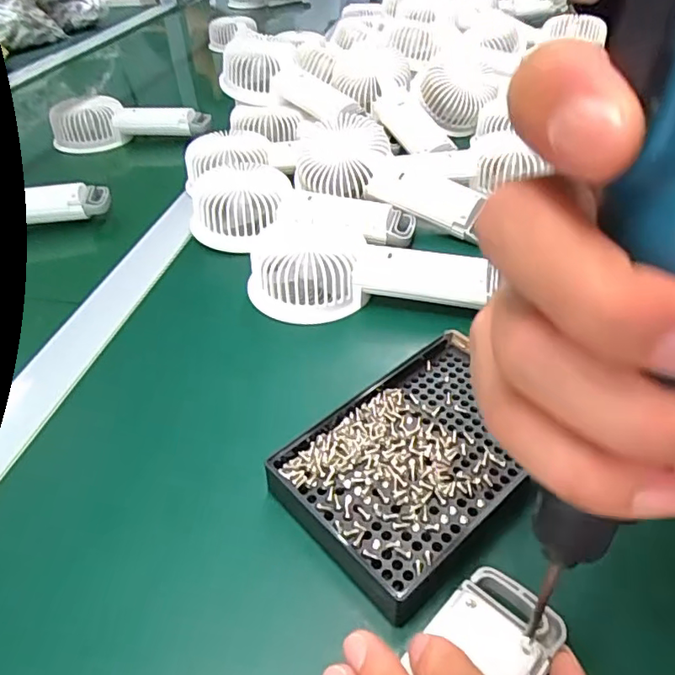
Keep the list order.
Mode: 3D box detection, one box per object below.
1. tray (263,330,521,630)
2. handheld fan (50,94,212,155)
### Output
[{"bbox_3d":[0.042,0.057,0.273,0.090,0.020,0.139,33,52,33],"label":"tray"},{"bbox_3d":[-0.233,-0.244,0.613,0.170,0.049,0.033,-5,42,-2],"label":"handheld fan"}]

